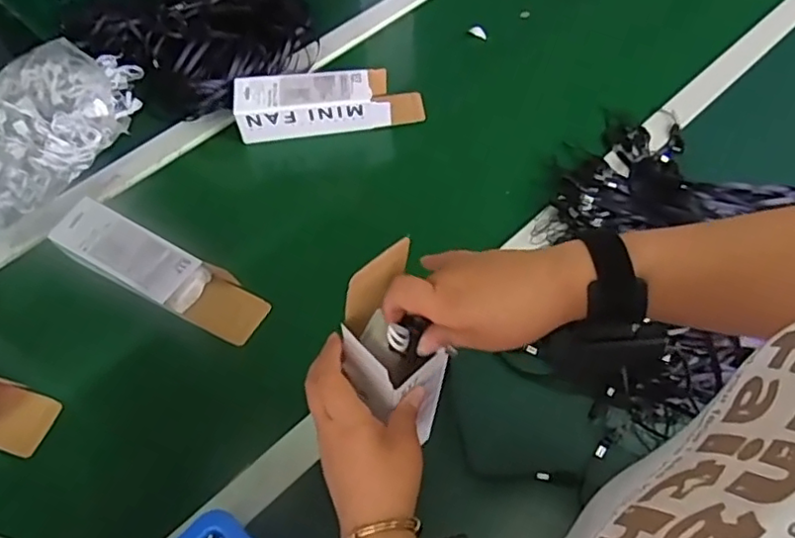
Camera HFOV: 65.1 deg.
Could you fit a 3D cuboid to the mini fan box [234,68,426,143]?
[{"bbox_3d":[-0.087,-0.221,0.826,0.241,0.063,0.067,-10,58,-4],"label":"mini fan box"}]

